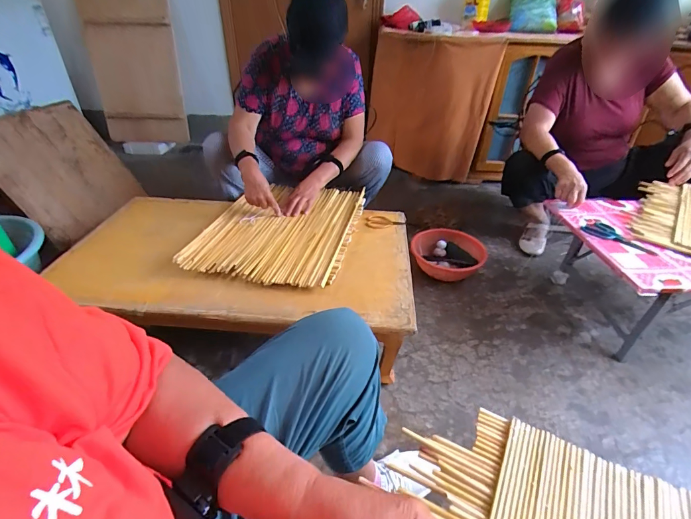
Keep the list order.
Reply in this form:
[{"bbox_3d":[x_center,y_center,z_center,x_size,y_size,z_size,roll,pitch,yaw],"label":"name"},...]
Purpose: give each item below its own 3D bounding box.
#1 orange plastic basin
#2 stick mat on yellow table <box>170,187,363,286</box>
[{"bbox_3d":[0.390,-0.026,1.413,0.267,0.088,0.248,1,36,-1],"label":"orange plastic basin"},{"bbox_3d":[-0.201,-0.107,1.150,0.439,0.030,0.547,10,40,10],"label":"stick mat on yellow table"}]

